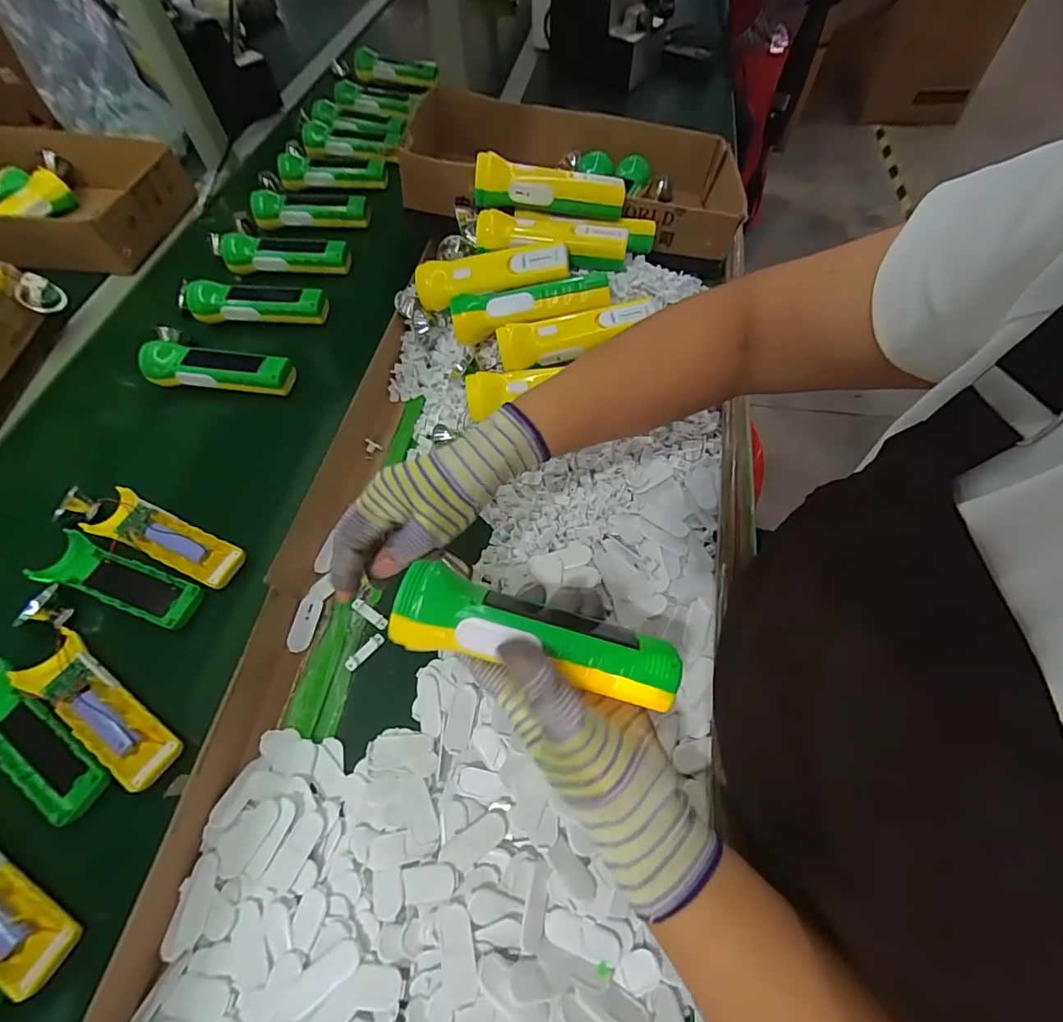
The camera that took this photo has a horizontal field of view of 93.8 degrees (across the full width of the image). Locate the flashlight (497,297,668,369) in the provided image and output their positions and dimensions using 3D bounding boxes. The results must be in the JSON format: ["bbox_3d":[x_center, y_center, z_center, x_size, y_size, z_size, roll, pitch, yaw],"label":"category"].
[{"bbox_3d":[0.045,-0.180,0.506,0.156,0.035,0.042,-9,60,-1],"label":"flashlight"}]

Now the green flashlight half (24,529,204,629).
[{"bbox_3d":[-0.387,0.066,0.469,0.153,0.024,0.045,15,63,12],"label":"green flashlight half"}]

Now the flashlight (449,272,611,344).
[{"bbox_3d":[-0.002,-0.218,0.513,0.164,0.037,0.053,-11,61,-2],"label":"flashlight"}]

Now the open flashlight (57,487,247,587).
[{"bbox_3d":[-0.378,0.017,0.486,0.205,0.031,0.046,20,64,14],"label":"open flashlight"}]

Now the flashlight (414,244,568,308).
[{"bbox_3d":[-0.044,-0.249,0.529,0.163,0.048,0.044,-3,61,2],"label":"flashlight"}]

